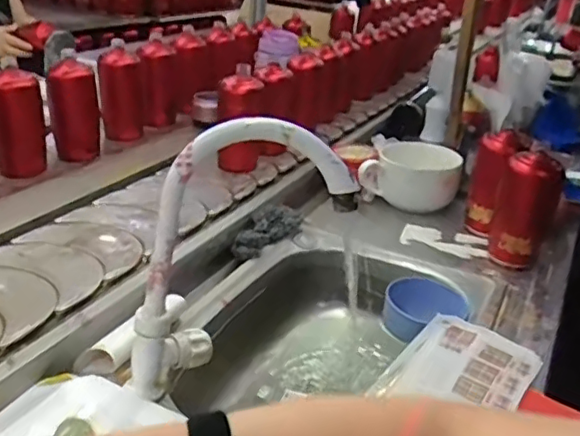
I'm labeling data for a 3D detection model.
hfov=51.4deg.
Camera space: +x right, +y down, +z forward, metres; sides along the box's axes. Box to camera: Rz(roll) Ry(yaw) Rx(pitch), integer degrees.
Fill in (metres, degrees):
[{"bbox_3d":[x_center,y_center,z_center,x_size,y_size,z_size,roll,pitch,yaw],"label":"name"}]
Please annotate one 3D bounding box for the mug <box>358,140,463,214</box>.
[{"bbox_3d":[0.215,-0.081,1.095,0.175,0.085,0.120,8,26,5],"label":"mug"}]

